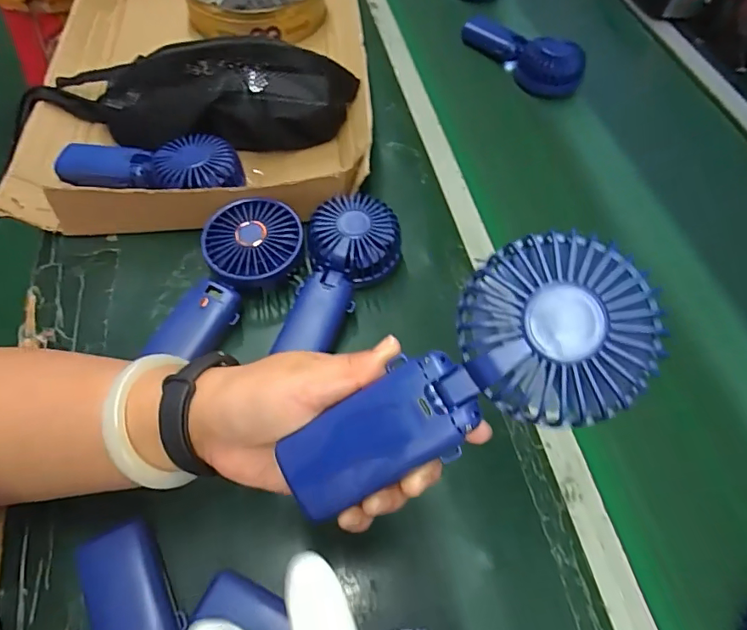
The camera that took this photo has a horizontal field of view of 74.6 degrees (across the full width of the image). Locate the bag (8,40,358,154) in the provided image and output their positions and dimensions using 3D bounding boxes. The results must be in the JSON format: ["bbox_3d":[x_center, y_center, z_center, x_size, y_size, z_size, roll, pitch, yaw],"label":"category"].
[{"bbox_3d":[-0.201,-0.246,0.535,0.356,0.098,0.095,2,57,-4],"label":"bag"}]

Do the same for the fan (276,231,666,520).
[{"bbox_3d":[0.037,0.032,0.217,0.170,0.033,0.069,-32,61,12],"label":"fan"}]

